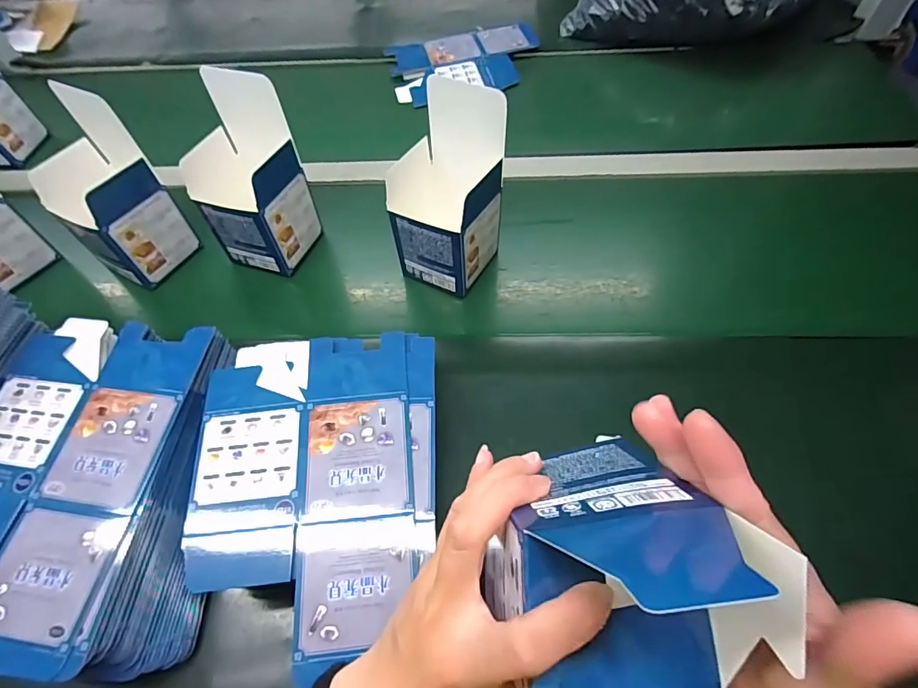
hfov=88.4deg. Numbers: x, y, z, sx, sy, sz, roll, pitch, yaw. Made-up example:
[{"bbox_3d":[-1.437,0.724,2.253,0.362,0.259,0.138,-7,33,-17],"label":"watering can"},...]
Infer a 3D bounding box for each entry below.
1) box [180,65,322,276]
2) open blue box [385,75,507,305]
[{"bbox_3d":[-0.219,-0.176,0.500,0.099,0.166,0.111,17,62,12],"label":"box"},{"bbox_3d":[-0.011,-0.149,0.468,0.088,0.175,0.099,26,64,17],"label":"open blue box"}]

